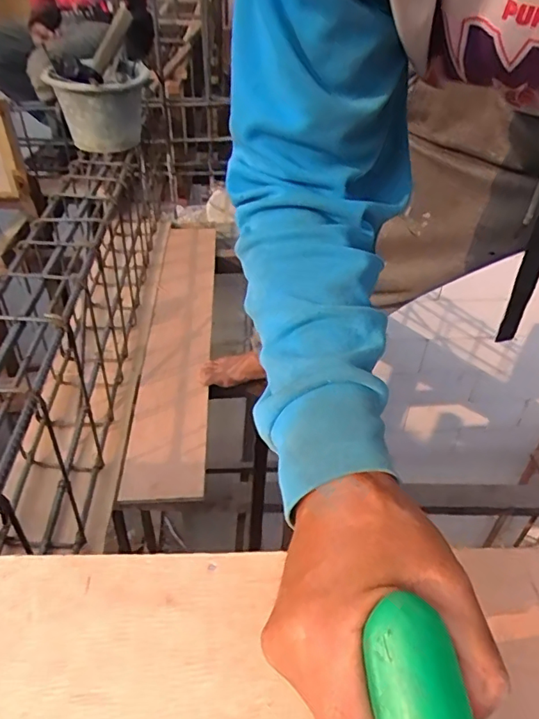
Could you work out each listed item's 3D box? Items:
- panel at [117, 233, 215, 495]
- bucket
[{"bbox_3d":[-0.235,-0.105,1.337,0.167,0.029,1.103,-1,40,-4],"label":"panel"},{"bbox_3d":[-0.429,-0.653,1.309,0.229,0.180,0.268,-10,42,-14],"label":"bucket"}]

